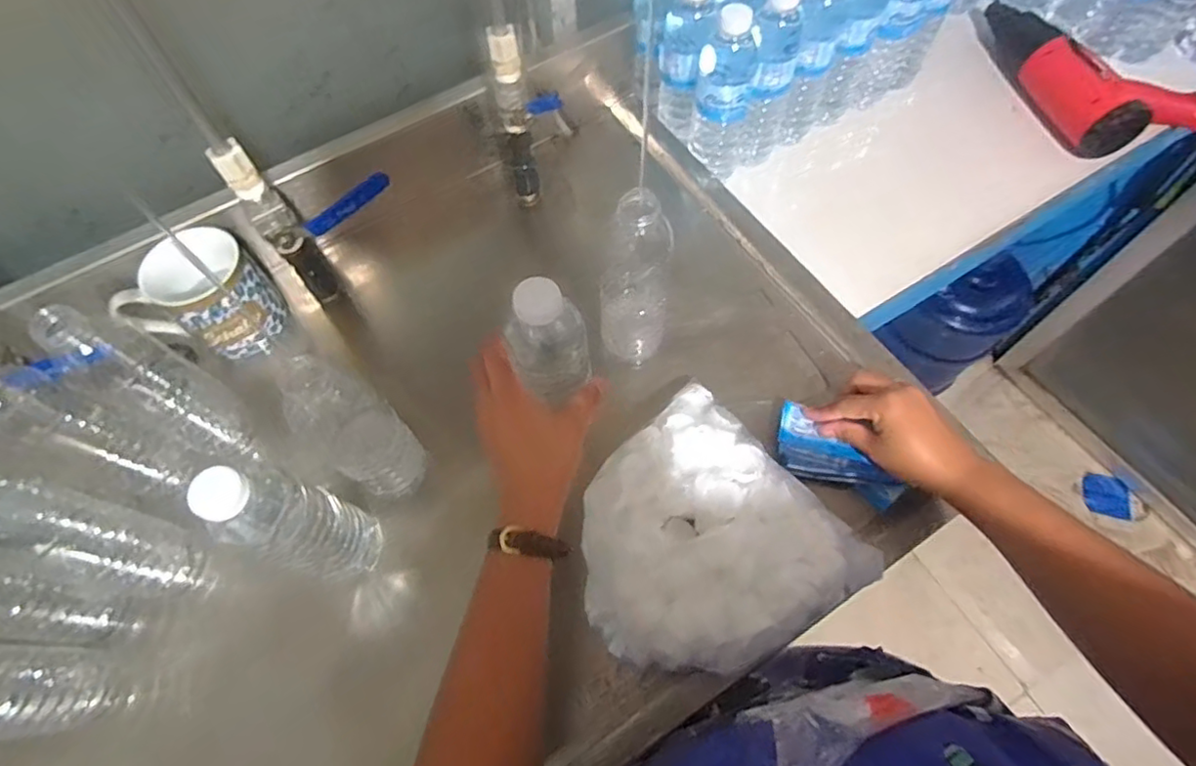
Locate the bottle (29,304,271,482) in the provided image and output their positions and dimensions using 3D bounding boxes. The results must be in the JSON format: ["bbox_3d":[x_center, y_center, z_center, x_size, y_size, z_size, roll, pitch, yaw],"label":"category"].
[{"bbox_3d":[-0.364,0.016,0.518,0.072,0.230,0.076,28,67,15],"label":"bottle"}]

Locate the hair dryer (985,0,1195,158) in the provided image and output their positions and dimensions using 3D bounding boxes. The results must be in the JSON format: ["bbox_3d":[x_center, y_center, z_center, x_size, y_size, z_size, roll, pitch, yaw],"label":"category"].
[{"bbox_3d":[0.630,-0.420,0.801,0.171,0.074,0.286,-17,64,-7],"label":"hair dryer"}]

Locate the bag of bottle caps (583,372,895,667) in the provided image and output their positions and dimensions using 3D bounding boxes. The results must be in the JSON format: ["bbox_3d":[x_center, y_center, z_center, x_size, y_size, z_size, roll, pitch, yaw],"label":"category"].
[{"bbox_3d":[0.083,0.130,0.508,0.201,0.060,0.204,-36,68,-15],"label":"bag of bottle caps"}]

